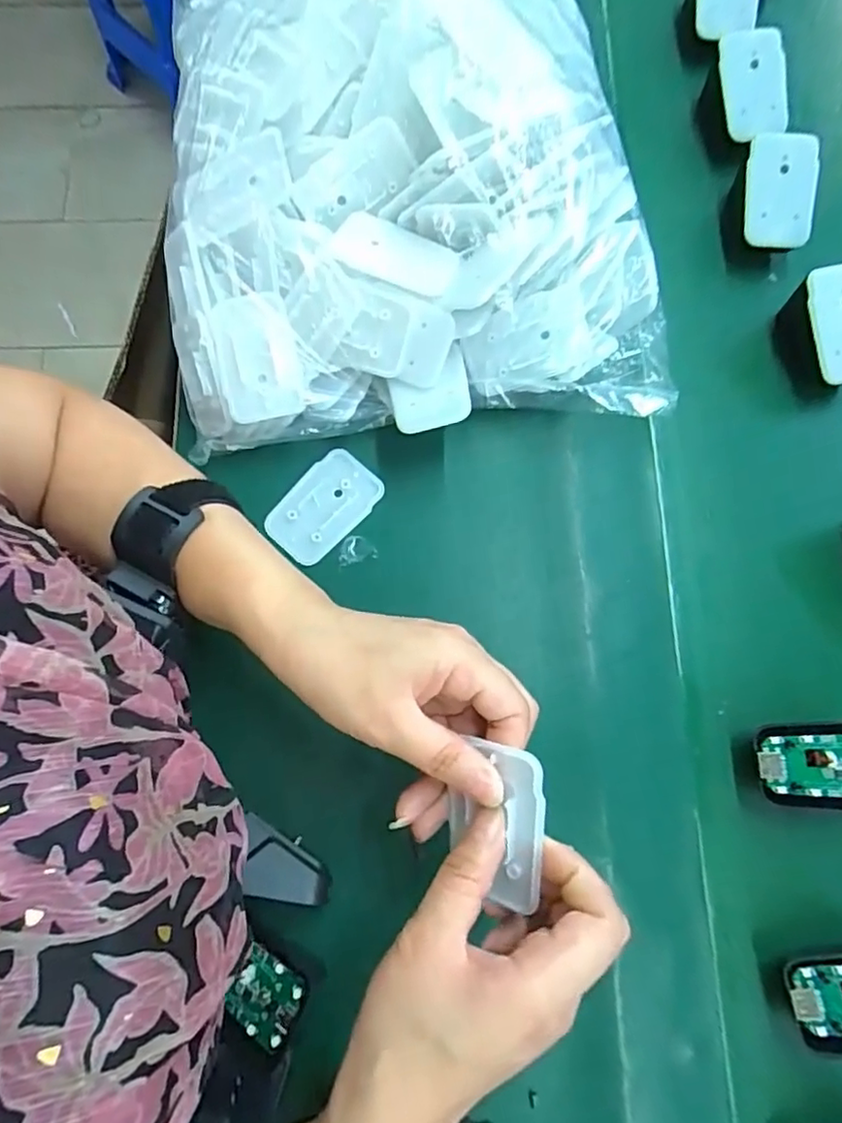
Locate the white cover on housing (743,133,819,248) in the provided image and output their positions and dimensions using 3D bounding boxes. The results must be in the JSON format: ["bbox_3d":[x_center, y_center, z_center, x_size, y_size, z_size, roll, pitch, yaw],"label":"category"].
[{"bbox_3d":[0.223,-0.232,0.378,0.041,0.009,0.066,2,94,6],"label":"white cover on housing"}]

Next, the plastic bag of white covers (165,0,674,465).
[{"bbox_3d":[-0.010,-0.233,0.364,0.286,0.119,0.310,-3,75,0],"label":"plastic bag of white covers"}]

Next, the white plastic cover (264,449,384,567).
[{"bbox_3d":[-0.059,-0.033,0.368,0.045,0.006,0.069,40,79,10],"label":"white plastic cover"}]

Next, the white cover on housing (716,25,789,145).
[{"bbox_3d":[0.213,-0.305,0.388,0.037,0.009,0.070,-6,90,10],"label":"white cover on housing"}]

